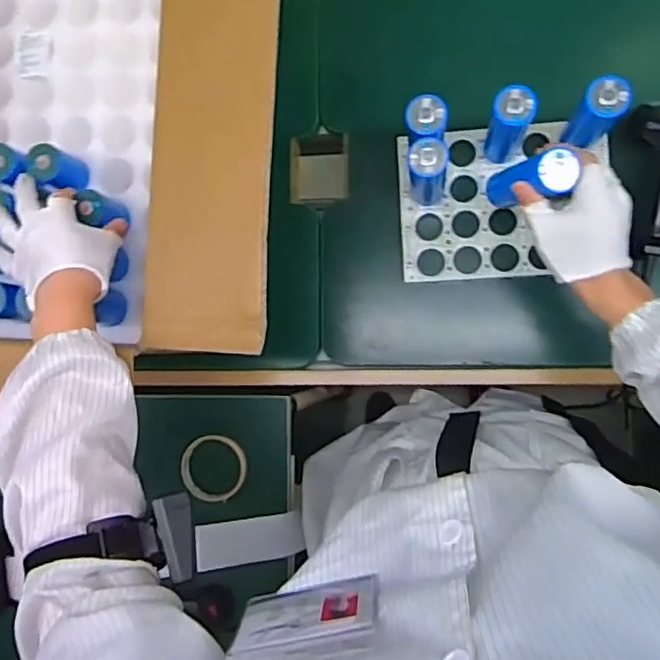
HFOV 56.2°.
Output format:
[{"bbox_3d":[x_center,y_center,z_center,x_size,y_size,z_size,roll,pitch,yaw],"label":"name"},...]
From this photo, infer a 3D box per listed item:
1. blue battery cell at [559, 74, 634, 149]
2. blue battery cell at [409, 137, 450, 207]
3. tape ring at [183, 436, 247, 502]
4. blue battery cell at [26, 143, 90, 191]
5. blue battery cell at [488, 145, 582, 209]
[{"bbox_3d":[0.273,-0.216,0.649,0.043,0.129,0.047,41,94,7],"label":"blue battery cell"},{"bbox_3d":[0.107,-0.167,0.672,0.039,0.132,0.038,0,88,8],"label":"blue battery cell"},{"bbox_3d":[-0.154,0.183,0.819,0.087,0.014,0.085,-1,77,3],"label":"tape ring"},{"bbox_3d":[-0.293,-0.174,0.670,0.039,0.062,0.040,0,88,8],"label":"blue battery cell"},{"bbox_3d":[0.191,-0.149,0.606,0.036,0.140,0.039,33,93,-9],"label":"blue battery cell"}]

